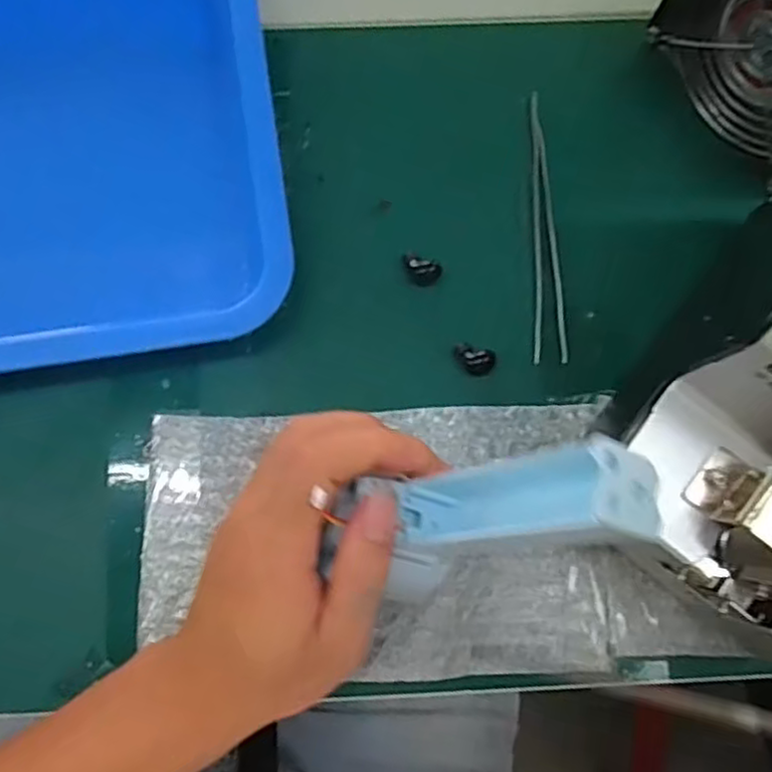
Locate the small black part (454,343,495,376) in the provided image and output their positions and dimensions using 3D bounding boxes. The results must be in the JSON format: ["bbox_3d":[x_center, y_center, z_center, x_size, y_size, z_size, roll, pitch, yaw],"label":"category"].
[{"bbox_3d":[0.044,-0.013,0.350,0.021,0.010,0.013,22,79,4],"label":"small black part"}]

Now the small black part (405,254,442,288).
[{"bbox_3d":[0.018,-0.058,0.356,0.019,0.006,0.012,20,79,3],"label":"small black part"}]

